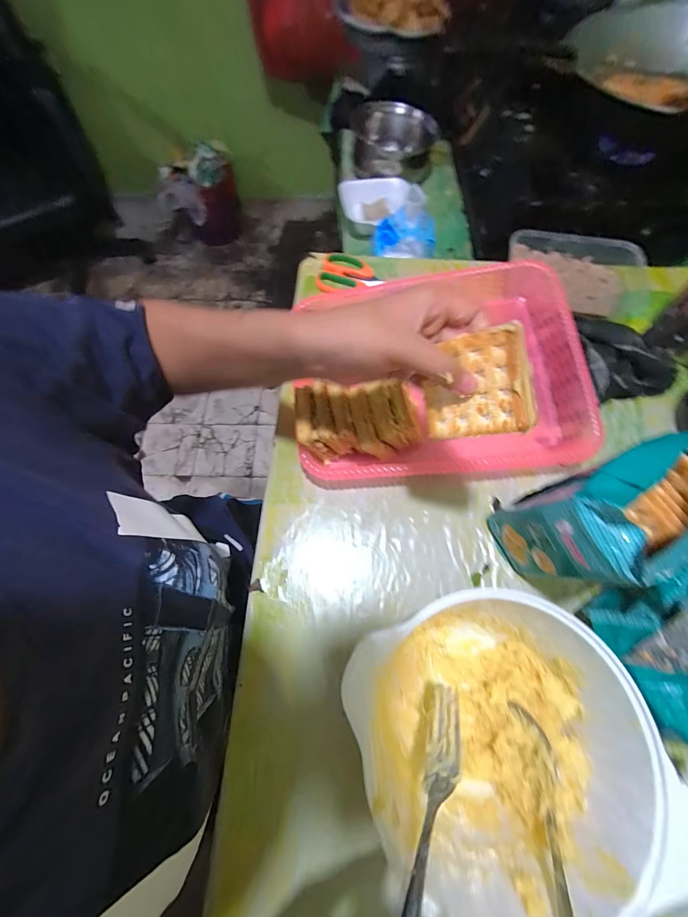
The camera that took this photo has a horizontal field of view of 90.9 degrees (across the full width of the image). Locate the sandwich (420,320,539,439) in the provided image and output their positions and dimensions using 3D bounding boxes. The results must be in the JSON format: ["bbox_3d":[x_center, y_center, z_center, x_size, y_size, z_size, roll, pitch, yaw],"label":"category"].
[{"bbox_3d":[0.083,-0.046,0.218,0.065,0.012,0.062,-4,101,40],"label":"sandwich"}]

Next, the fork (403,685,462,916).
[{"bbox_3d":[0.044,0.214,0.188,0.025,0.019,0.164,29,35,12],"label":"fork"}]

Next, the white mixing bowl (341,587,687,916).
[{"bbox_3d":[0.109,0.199,0.253,0.174,0.100,0.177,0,68,0],"label":"white mixing bowl"}]

